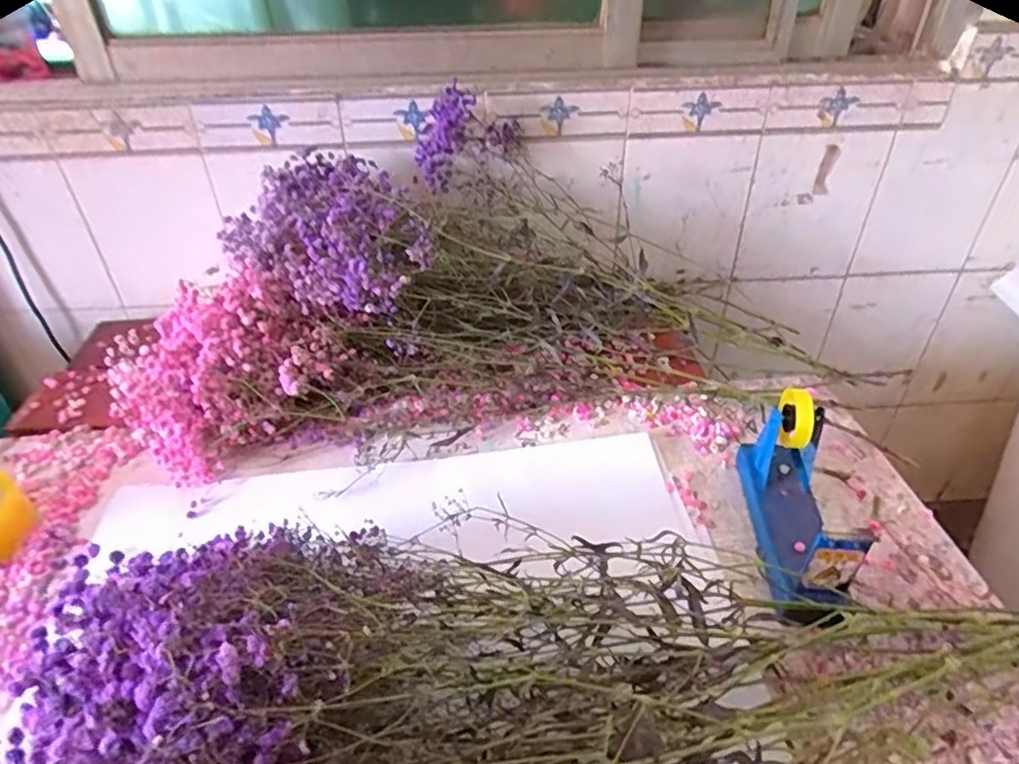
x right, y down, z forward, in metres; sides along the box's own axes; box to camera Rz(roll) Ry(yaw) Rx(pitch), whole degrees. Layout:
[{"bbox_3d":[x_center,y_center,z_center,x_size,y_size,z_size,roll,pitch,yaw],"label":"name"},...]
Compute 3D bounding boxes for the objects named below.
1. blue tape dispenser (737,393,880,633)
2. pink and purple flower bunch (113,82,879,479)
[{"bbox_3d":[0.275,0.106,0.598,0.067,0.132,0.205,4,38,8],"label":"blue tape dispenser"},{"bbox_3d":[-0.058,-0.134,0.816,0.863,0.244,0.364,-9,38,-8],"label":"pink and purple flower bunch"}]

